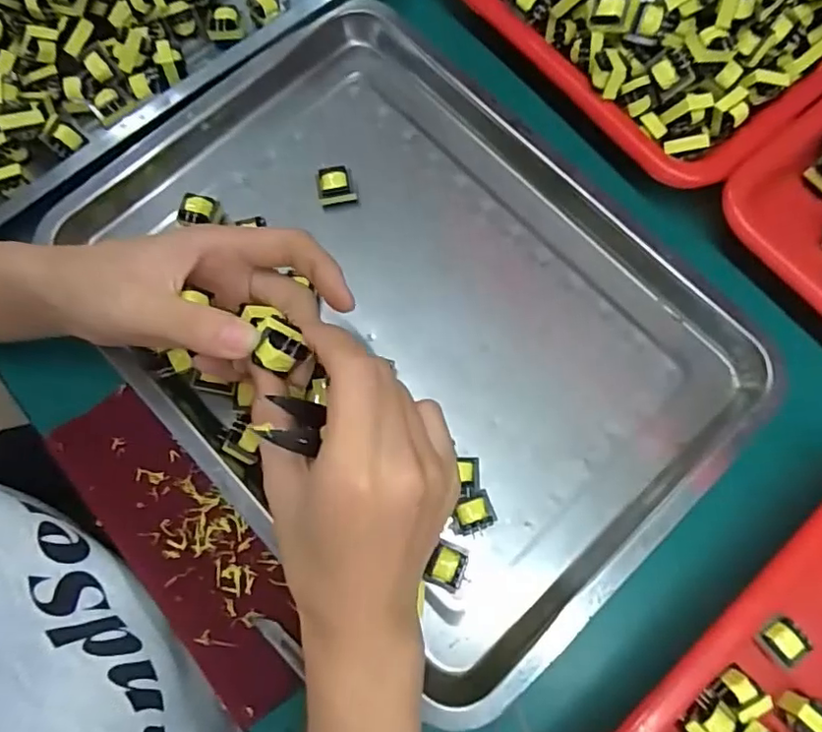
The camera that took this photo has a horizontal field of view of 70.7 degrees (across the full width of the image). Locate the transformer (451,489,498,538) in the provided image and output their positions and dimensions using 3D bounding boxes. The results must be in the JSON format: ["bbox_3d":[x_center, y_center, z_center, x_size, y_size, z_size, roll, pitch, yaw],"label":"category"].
[{"bbox_3d":[0.035,0.085,0.327,0.024,0.018,0.022,-19,77,-3],"label":"transformer"}]

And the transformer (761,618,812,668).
[{"bbox_3d":[0.198,0.146,0.310,0.018,0.018,0.021,-34,79,-6],"label":"transformer"}]

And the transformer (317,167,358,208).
[{"bbox_3d":[-0.049,-0.118,0.384,0.023,0.024,0.019,-6,77,0],"label":"transformer"}]

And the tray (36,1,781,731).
[{"bbox_3d":[-0.006,-0.034,0.361,0.289,0.033,0.389,-44,80,-8],"label":"tray"}]

